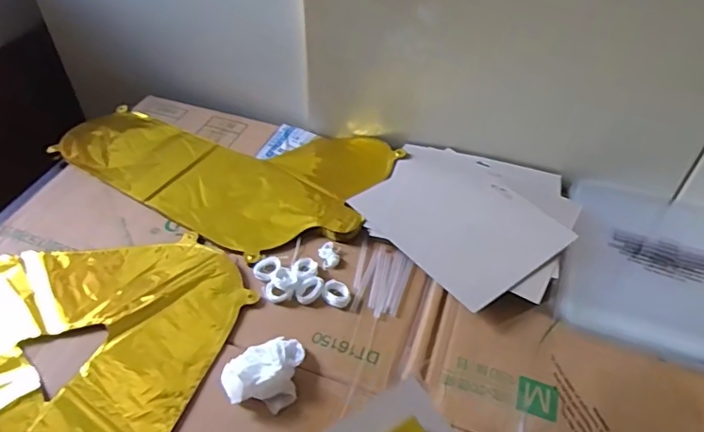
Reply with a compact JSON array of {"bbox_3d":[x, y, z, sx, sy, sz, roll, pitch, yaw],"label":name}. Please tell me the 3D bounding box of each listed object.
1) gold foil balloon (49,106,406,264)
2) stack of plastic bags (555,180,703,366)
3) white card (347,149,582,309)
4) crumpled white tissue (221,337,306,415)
[{"bbox_3d":[-0.158,-0.075,0.654,0.390,0.011,0.224,21,49,18],"label":"gold foil balloon"},{"bbox_3d":[0.337,0.050,0.566,0.215,0.024,0.235,14,47,12],"label":"stack of plastic bags"},{"bbox_3d":[0.118,0.003,0.577,0.157,0.009,0.186,-30,54,-24],"label":"white card"},{"bbox_3d":[-0.076,0.129,0.452,0.061,0.026,0.065,7,46,5],"label":"crumpled white tissue"}]

